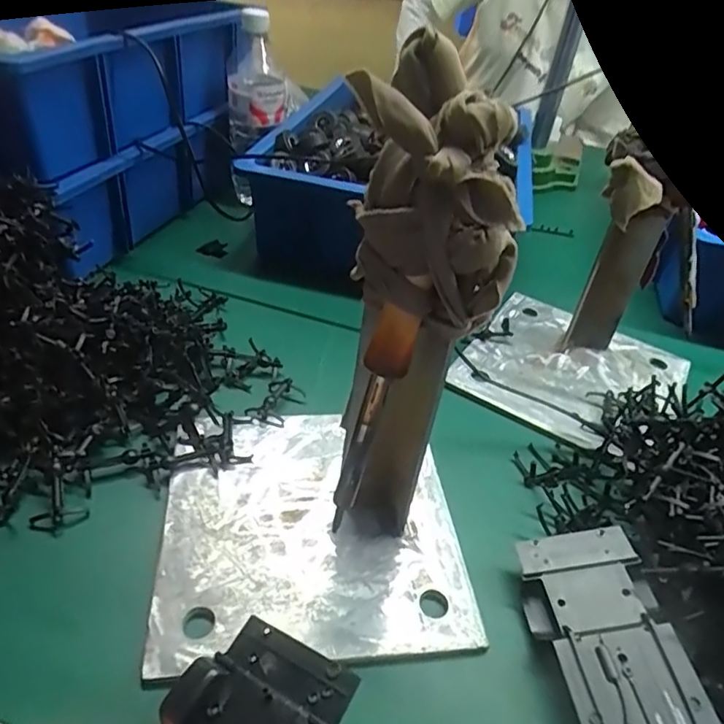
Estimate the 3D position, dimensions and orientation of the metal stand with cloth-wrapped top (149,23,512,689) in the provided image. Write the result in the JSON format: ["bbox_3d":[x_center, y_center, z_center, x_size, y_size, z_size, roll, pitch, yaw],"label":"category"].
[{"bbox_3d":[-0.021,0.004,0.310,0.192,0.284,0.183,-1,39,-10],"label":"metal stand with cloth-wrapped top"}]

